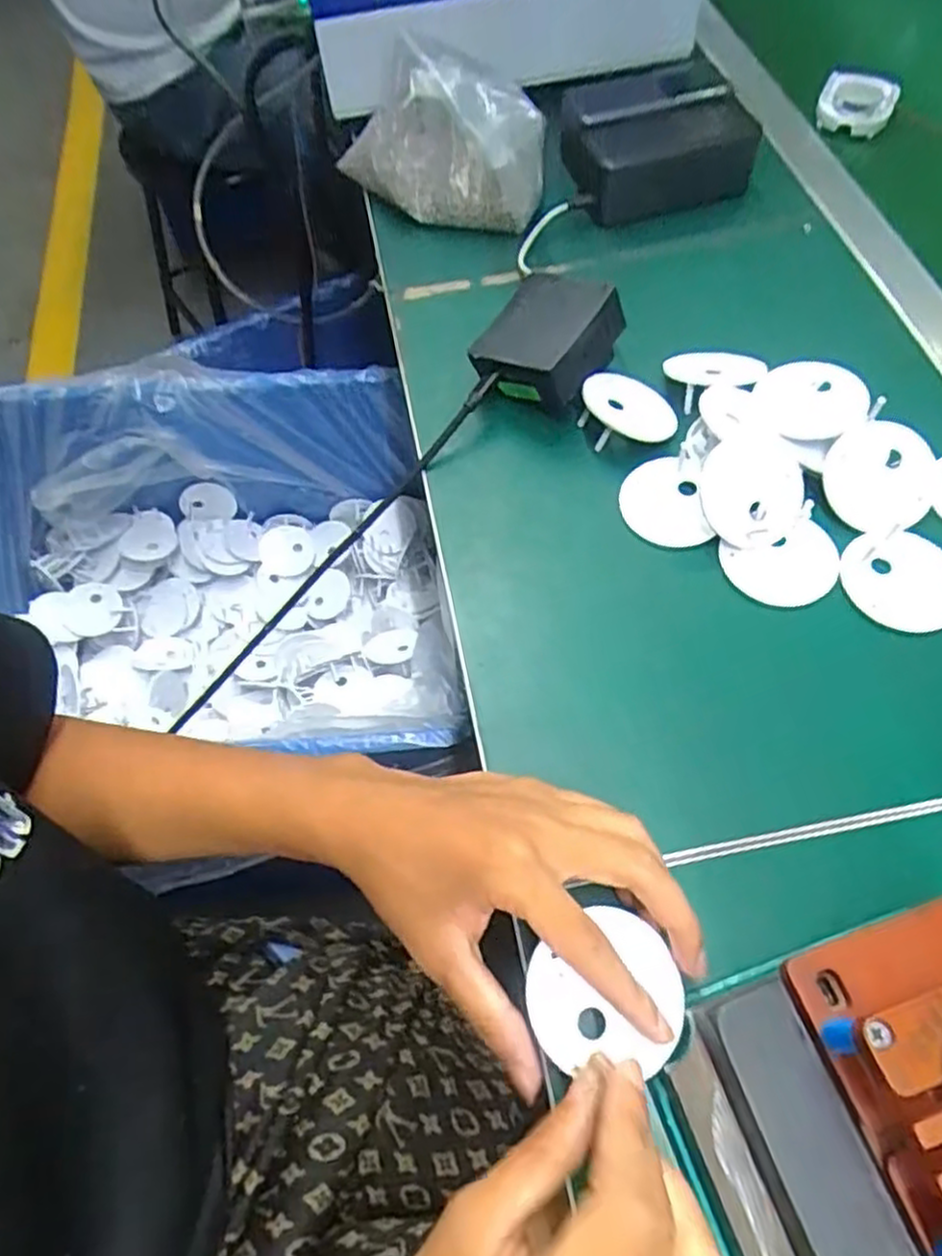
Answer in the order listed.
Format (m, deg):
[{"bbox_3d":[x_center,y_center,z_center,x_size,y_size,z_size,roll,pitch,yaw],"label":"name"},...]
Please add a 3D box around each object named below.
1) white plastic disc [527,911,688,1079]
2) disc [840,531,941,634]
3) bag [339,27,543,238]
[{"bbox_3d":[0.052,0.142,0.292,0.060,0.004,0.058,2,66,-4],"label":"white plastic disc"},{"bbox_3d":[0.236,-0.025,0.403,0.063,0.006,0.056,5,71,5],"label":"disc"},{"bbox_3d":[-0.022,-0.362,0.537,0.162,0.117,0.068,15,62,10],"label":"bag"}]

